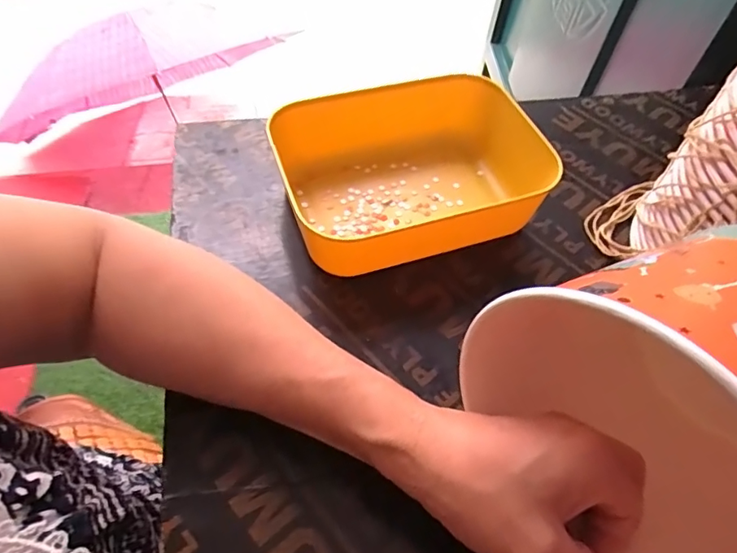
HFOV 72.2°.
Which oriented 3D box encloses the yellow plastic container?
[{"bbox_3d":[0.040,-0.080,0.387,0.204,0.057,0.142,-16,57,-14],"label":"yellow plastic container"}]

